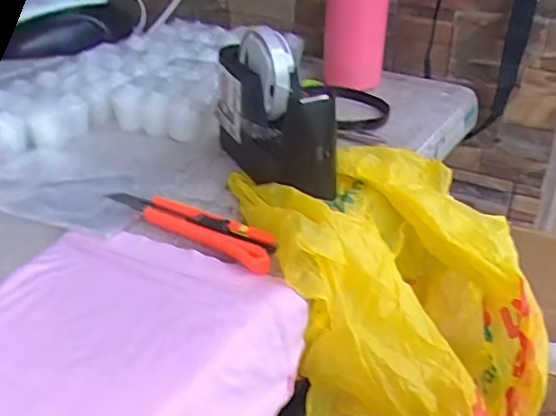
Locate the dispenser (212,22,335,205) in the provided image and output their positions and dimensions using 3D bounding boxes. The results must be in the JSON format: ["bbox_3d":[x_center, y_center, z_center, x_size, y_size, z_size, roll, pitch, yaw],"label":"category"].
[{"bbox_3d":[-0.002,-0.092,0.544,0.067,0.122,0.188,-14,33,-19],"label":"dispenser"}]

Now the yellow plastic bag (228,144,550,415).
[{"bbox_3d":[0.094,0.081,0.503,0.229,0.188,0.225,-3,31,-1],"label":"yellow plastic bag"}]

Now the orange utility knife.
[{"bbox_3d":[-0.071,0.011,0.477,0.174,0.015,0.032,20,38,32],"label":"orange utility knife"}]

